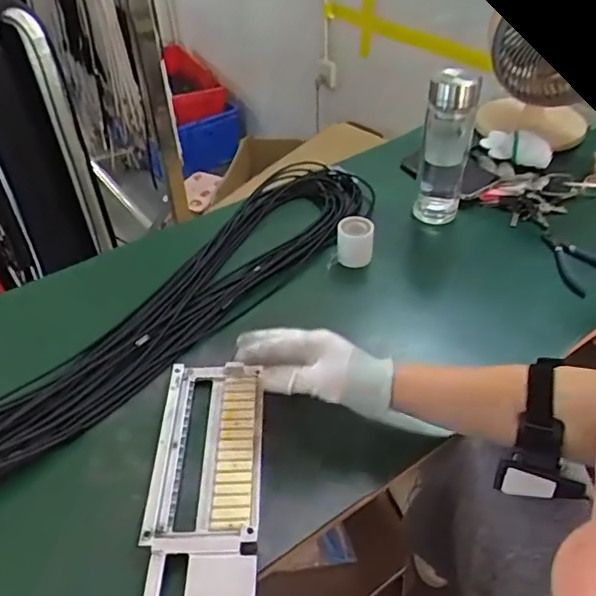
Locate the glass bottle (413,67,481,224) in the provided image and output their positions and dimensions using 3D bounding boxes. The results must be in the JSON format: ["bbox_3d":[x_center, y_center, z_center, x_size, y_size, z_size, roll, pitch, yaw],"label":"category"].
[{"bbox_3d":[0.218,-0.222,0.839,0.068,0.220,0.065,12,43,15],"label":"glass bottle"}]

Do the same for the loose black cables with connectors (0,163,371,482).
[{"bbox_3d":[-0.173,0.008,0.703,0.165,0.046,0.787,29,50,30],"label":"loose black cables with connectors"}]

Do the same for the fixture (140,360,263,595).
[{"bbox_3d":[-0.082,0.215,0.479,0.097,0.019,0.399,-3,43,-1],"label":"fixture"}]

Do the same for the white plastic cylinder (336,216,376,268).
[{"bbox_3d":[0.080,-0.078,0.794,0.051,0.052,0.044,2,42,5],"label":"white plastic cylinder"}]

